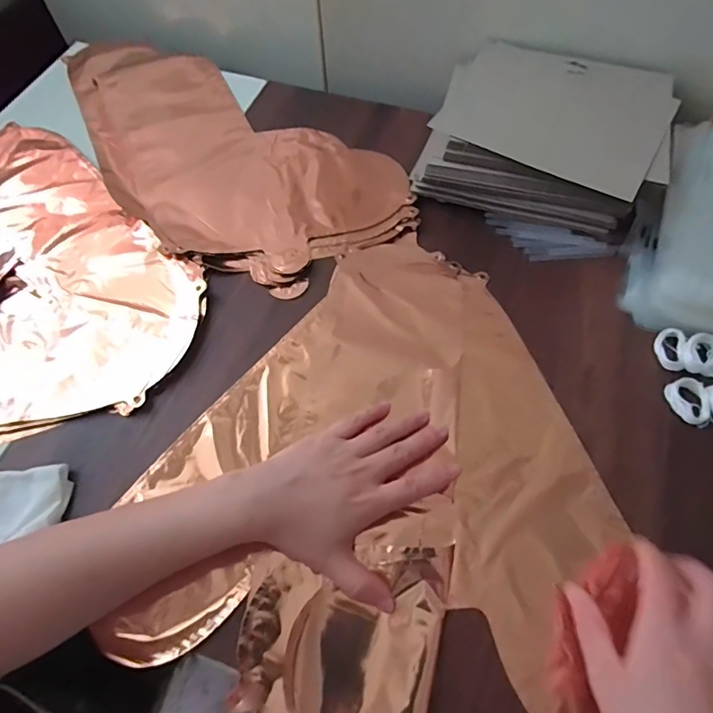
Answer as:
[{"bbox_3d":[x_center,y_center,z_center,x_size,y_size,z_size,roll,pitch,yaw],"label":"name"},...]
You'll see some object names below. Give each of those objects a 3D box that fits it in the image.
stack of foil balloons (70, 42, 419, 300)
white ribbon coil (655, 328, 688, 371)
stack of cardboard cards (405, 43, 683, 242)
[{"bbox_3d":[-0.176,-0.234,0.530,0.488,0.017,0.226,37,68,19],"label":"stack of foil balloons"},{"bbox_3d":[0.264,-0.006,0.392,0.022,0.010,0.036,15,63,9],"label":"white ribbon coil"},{"bbox_3d":[0.191,-0.226,0.481,0.220,0.066,0.186,18,64,10],"label":"stack of cardboard cards"}]

